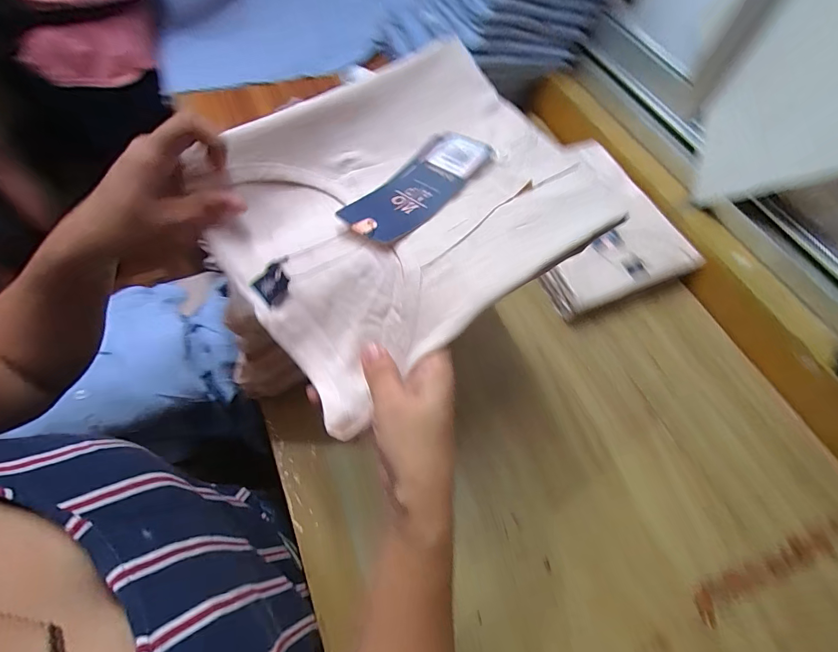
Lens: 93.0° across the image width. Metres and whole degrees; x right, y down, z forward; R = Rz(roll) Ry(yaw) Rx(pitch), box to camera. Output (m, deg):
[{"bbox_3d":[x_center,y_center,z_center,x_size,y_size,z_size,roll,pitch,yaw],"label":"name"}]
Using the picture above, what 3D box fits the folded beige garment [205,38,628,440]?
[{"bbox_3d":[-0.008,-0.082,0.281,0.242,0.066,0.192,-34,68,-21],"label":"folded beige garment"}]

